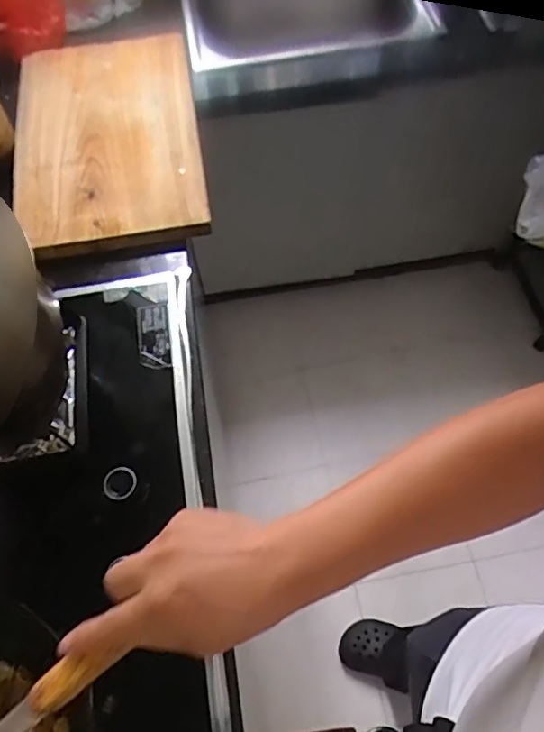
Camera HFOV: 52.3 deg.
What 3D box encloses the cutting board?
[{"bbox_3d":[-0.286,-0.409,0.969,0.308,0.046,0.498,-11,63,-2],"label":"cutting board"}]

